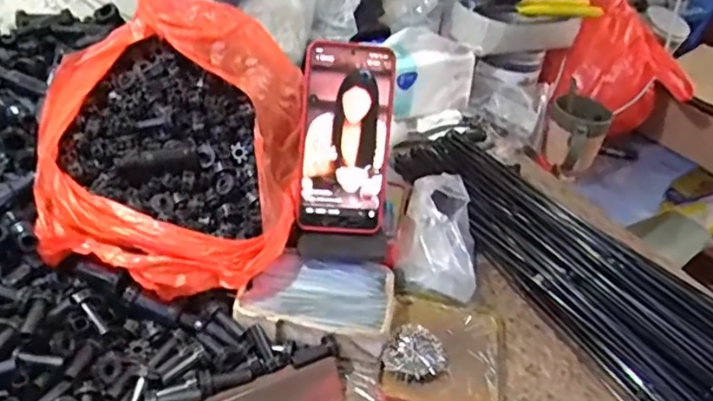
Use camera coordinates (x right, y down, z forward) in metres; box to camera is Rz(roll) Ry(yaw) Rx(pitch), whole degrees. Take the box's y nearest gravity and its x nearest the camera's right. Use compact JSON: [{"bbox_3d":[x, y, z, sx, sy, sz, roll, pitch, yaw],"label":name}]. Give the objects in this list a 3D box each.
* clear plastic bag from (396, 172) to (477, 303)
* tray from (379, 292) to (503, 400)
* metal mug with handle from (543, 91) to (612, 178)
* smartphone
[{"bbox_3d":[0.084,0.034,0.590,0.076,0.070,0.112,13,37,8],"label":"clear plastic bag"},{"bbox_3d":[0.077,0.127,0.515,0.099,0.019,0.120,11,37,7],"label":"tray"},{"bbox_3d":[0.314,-0.099,0.868,0.081,0.099,0.089,24,40,22],"label":"metal mug with handle"},{"bbox_3d":[-0.010,-0.053,0.529,0.078,0.165,0.016,4,10,-3],"label":"smartphone"}]

